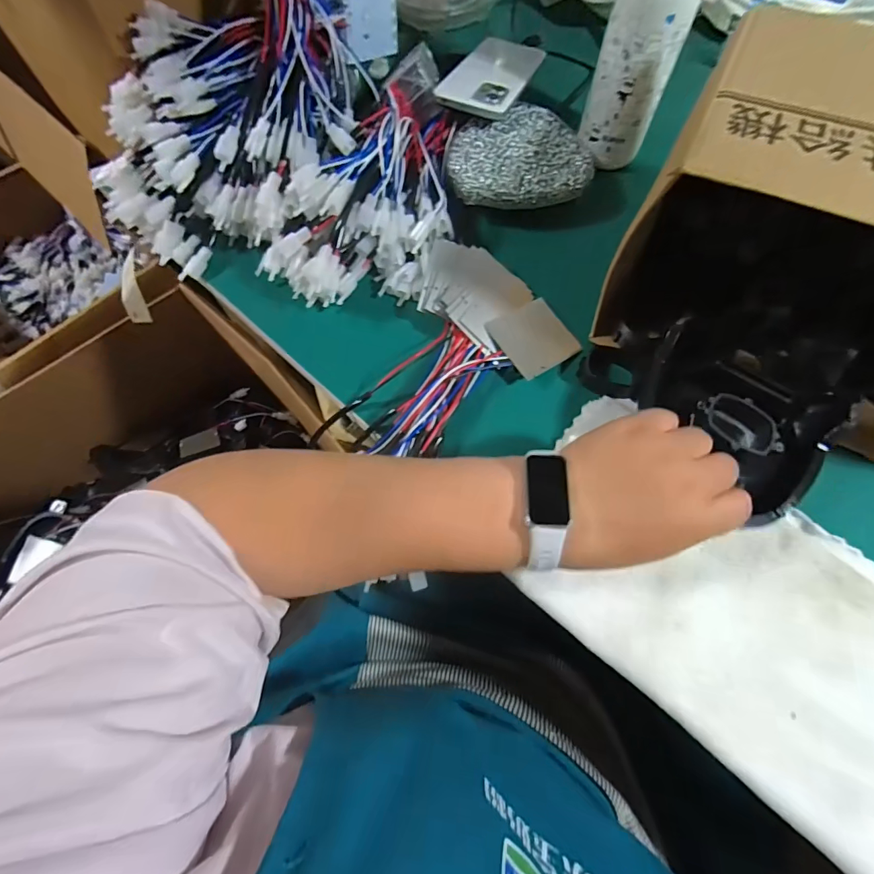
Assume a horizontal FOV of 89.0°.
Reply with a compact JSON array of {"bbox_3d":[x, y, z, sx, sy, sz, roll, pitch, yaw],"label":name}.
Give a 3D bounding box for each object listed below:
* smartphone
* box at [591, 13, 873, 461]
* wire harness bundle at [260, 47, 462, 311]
[{"bbox_3d":[0.053,-0.343,0.420,0.068,0.011,0.127,24,69,10],"label":"smartphone"},{"bbox_3d":[0.282,-0.118,0.303,0.263,0.169,0.160,29,70,12],"label":"box"},{"bbox_3d":[-0.048,-0.213,0.385,0.137,0.068,0.224,20,69,9],"label":"wire harness bundle"}]

